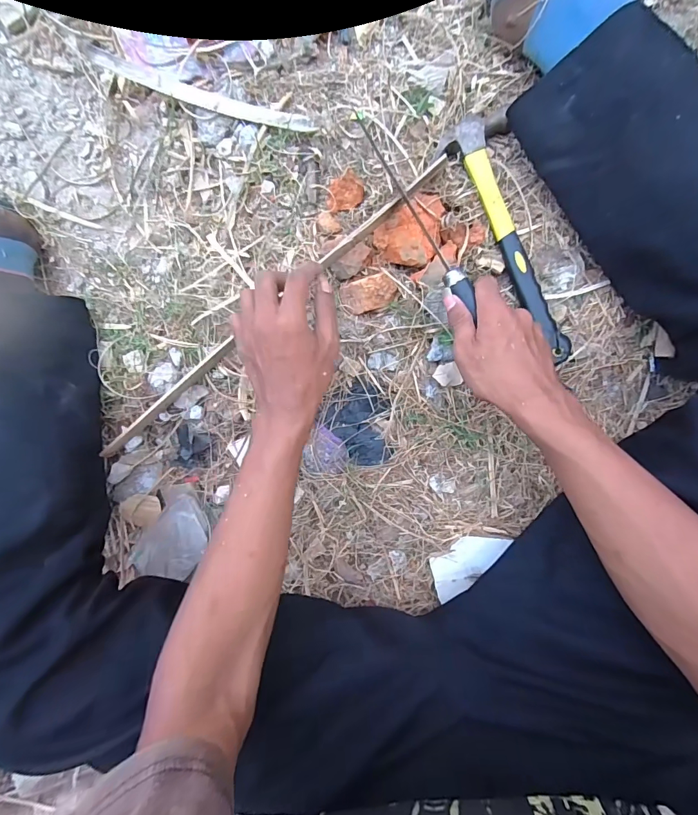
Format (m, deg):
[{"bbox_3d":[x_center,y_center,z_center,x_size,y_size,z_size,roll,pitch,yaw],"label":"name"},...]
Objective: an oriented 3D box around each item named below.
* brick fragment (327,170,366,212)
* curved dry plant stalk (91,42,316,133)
[{"bbox_3d":[-0.004,-0.239,0.435,0.043,0.017,0.031,-21,89,7],"label":"brick fragment"},{"bbox_3d":[-0.156,-0.347,0.432,0.241,0.052,0.021,17,94,6],"label":"curved dry plant stalk"}]

